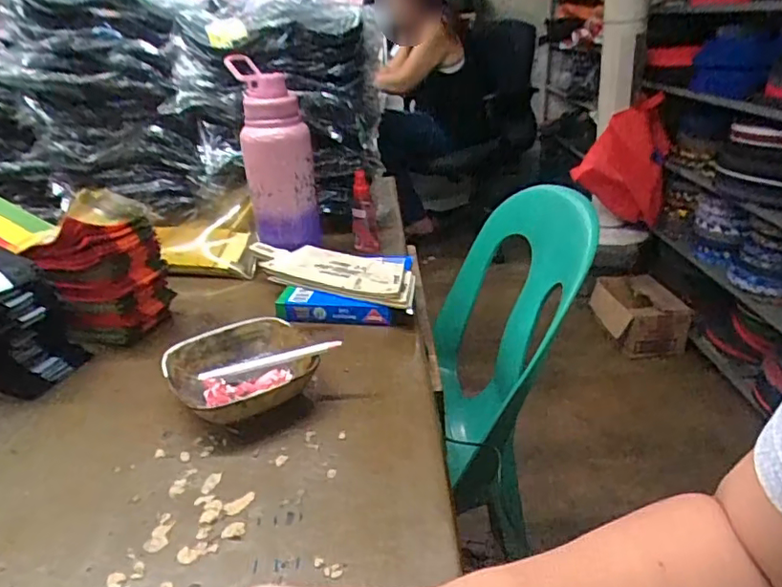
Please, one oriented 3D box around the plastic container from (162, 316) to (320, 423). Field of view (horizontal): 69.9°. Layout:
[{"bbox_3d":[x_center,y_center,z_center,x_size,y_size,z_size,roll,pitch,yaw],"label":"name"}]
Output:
[{"bbox_3d":[-0.138,0.077,0.532,0.133,0.046,0.125,-3,27,1],"label":"plastic container"}]

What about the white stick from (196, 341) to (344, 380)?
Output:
[{"bbox_3d":[-0.116,0.063,0.530,0.147,0.009,0.008,-14,25,14],"label":"white stick"}]

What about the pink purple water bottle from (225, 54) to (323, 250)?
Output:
[{"bbox_3d":[-0.149,-0.175,0.746,0.088,0.231,0.085,-7,27,-6],"label":"pink purple water bottle"}]

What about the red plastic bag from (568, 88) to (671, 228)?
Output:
[{"bbox_3d":[0.729,-0.380,1.770,0.344,0.360,0.148,-22,32,-32],"label":"red plastic bag"}]

